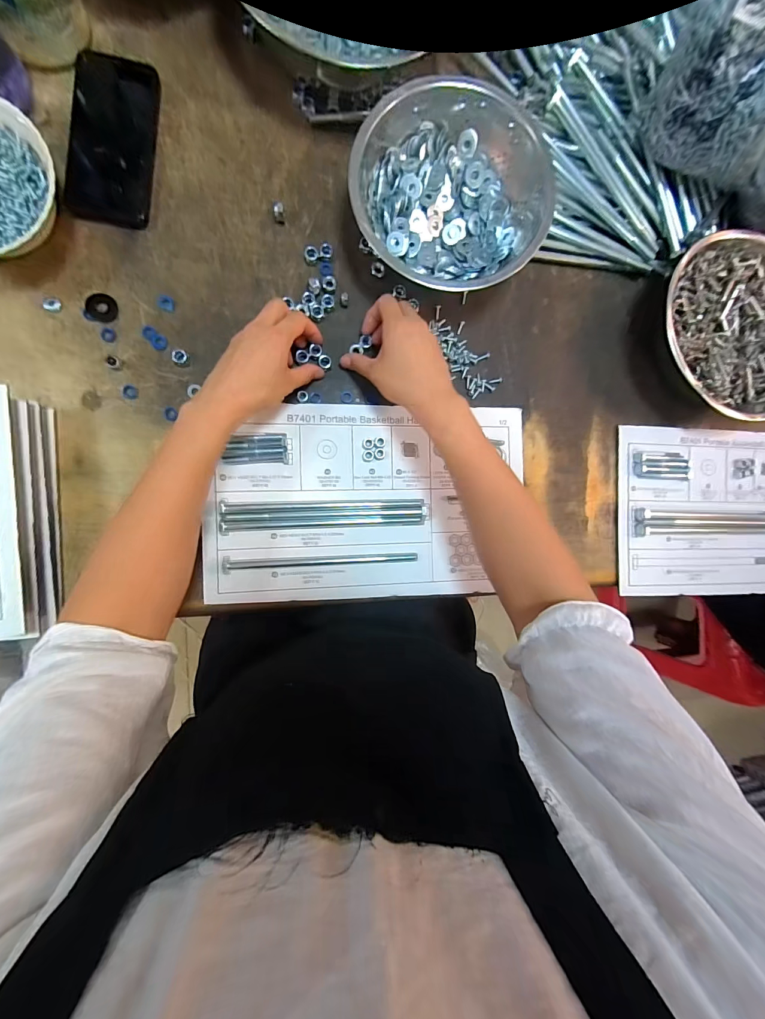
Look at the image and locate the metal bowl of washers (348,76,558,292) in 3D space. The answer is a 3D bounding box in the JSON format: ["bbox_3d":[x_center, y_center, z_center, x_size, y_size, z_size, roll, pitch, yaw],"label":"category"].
[{"bbox_3d":[0.070,-0.343,0.392,0.206,0.082,0.184,11,88,-9],"label":"metal bowl of washers"}]

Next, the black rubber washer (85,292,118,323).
[{"bbox_3d":[-0.298,-0.215,0.379,0.028,0.004,0.031,-44,96,-6],"label":"black rubber washer"}]

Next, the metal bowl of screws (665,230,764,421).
[{"bbox_3d":[0.440,-0.222,0.459,0.203,0.065,0.226,-21,93,-8],"label":"metal bowl of screws"}]

